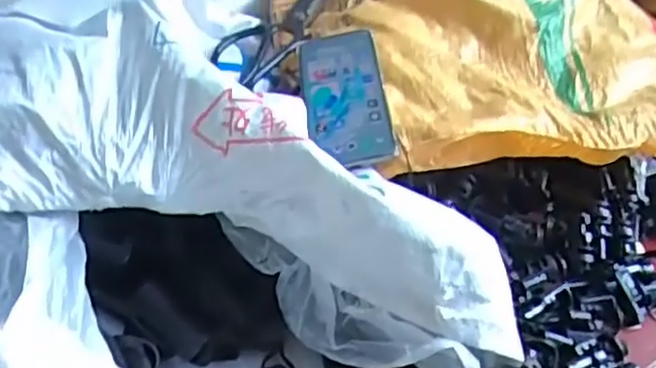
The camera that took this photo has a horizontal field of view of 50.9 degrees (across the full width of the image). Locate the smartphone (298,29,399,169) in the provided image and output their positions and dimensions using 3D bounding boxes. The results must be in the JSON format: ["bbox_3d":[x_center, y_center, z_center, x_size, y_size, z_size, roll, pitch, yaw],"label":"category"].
[{"bbox_3d":[0.016,-0.082,0.628,0.074,0.010,0.164,-11,53,3],"label":"smartphone"}]

